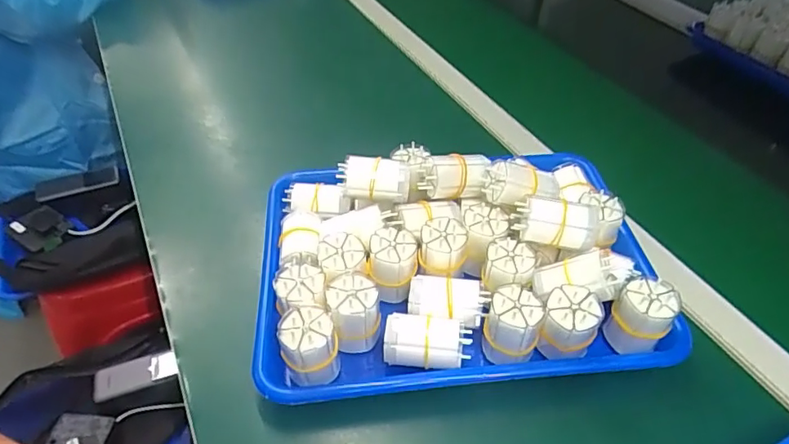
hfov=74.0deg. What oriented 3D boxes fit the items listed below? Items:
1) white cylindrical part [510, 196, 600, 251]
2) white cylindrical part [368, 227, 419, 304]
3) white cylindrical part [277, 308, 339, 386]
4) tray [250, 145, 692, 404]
[{"bbox_3d":[0.132,-0.001,0.422,0.068,0.033,0.031,4,47,0],"label":"white cylindrical part"},{"bbox_3d":[-0.002,0.036,0.437,0.039,0.053,0.038,2,47,-2],"label":"white cylindrical part"},{"bbox_3d":[-0.061,0.090,0.376,0.039,0.045,0.040,2,47,-2],"label":"white cylindrical part"},{"bbox_3d":[0.050,0.019,0.442,0.320,0.079,0.238,-1,47,-6],"label":"tray"}]

